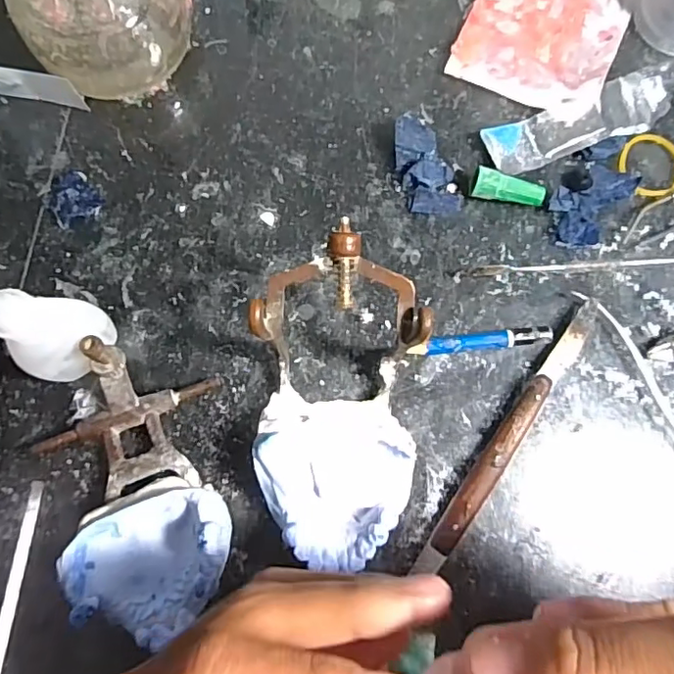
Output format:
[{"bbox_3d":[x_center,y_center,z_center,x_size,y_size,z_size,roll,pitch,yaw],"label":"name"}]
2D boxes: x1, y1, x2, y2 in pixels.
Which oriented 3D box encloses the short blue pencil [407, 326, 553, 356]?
[{"bbox_3d":[0.062,0.002,0.248,0.061,0.008,0.008,-6,77,-1],"label":"short blue pencil"}]

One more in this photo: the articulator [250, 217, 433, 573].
[{"bbox_3d":[0.001,0.026,0.214,0.064,0.061,0.118,3,77,1],"label":"articulator"}]

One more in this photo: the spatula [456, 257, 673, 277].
[{"bbox_3d":[0.133,-0.034,0.257,0.153,0.007,0.006,-4,77,-1],"label":"spatula"}]

